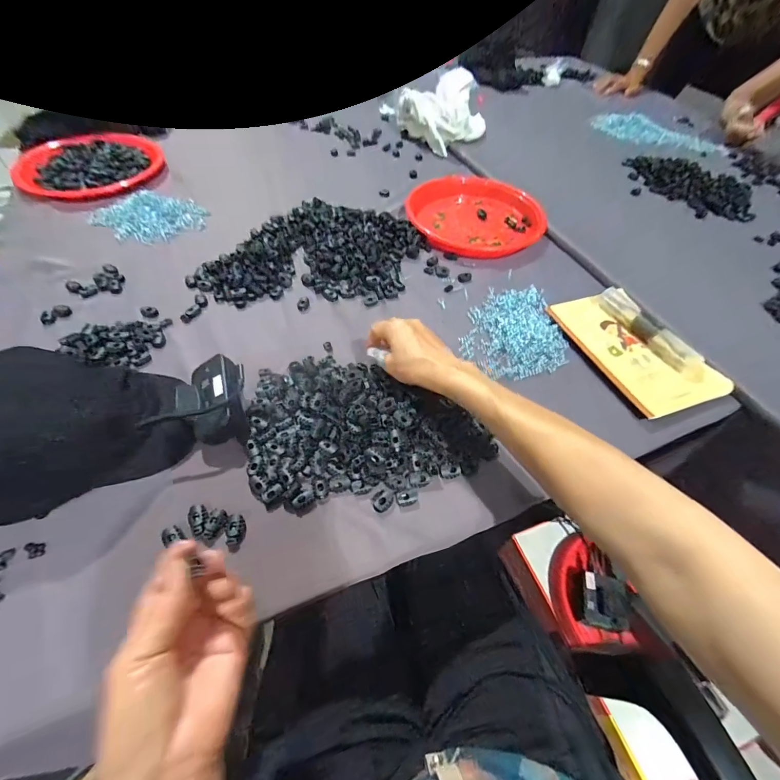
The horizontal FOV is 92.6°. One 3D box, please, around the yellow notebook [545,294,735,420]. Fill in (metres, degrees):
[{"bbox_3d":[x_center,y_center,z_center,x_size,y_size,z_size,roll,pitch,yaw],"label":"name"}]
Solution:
[{"bbox_3d":[0.328,-0.061,0.510,0.132,0.008,0.206,-17,56,-16],"label":"yellow notebook"}]

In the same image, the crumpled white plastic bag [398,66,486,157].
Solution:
[{"bbox_3d":[0.138,-0.705,0.941,0.174,0.122,0.202,35,59,20],"label":"crumpled white plastic bag"}]

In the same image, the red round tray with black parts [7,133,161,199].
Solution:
[{"bbox_3d":[-0.603,-0.457,0.751,0.217,0.034,0.254,38,60,22],"label":"red round tray with black parts"}]

